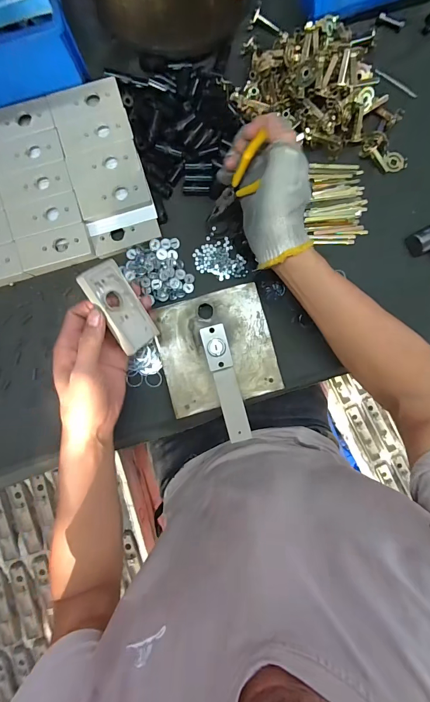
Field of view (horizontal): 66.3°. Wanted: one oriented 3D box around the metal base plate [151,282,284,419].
[{"bbox_3d":[0.001,-0.001,0.438,0.146,0.004,0.146,-15,91,1],"label":"metal base plate"}]

